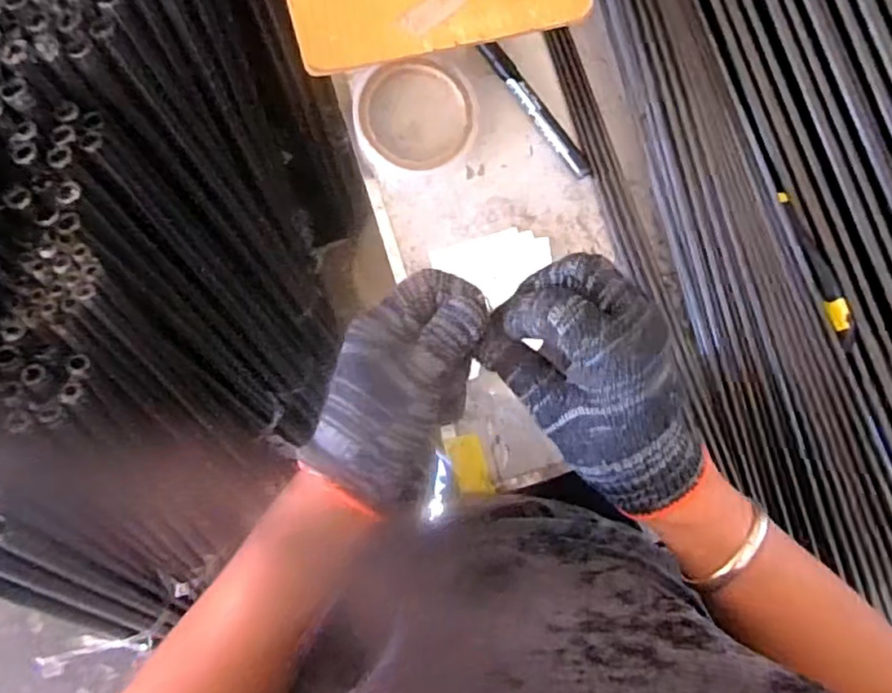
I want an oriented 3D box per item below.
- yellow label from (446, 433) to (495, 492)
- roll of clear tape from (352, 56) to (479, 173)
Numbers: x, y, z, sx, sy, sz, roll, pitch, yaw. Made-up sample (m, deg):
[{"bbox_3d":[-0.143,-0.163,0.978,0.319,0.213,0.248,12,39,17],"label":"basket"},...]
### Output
[{"bbox_3d":[0.019,0.093,0.509,0.027,0.007,0.047,-16,88,-5],"label":"yellow label"},{"bbox_3d":[-0.023,-0.184,0.508,0.097,0.020,0.089,0,87,-5],"label":"roll of clear tape"}]

